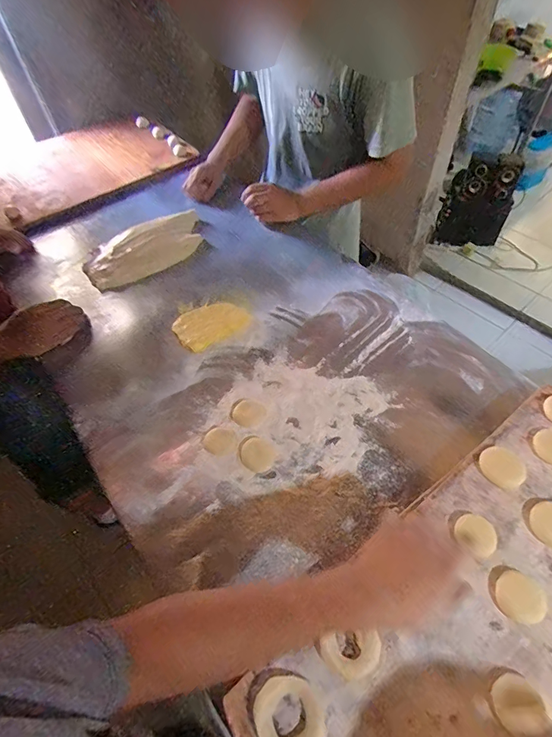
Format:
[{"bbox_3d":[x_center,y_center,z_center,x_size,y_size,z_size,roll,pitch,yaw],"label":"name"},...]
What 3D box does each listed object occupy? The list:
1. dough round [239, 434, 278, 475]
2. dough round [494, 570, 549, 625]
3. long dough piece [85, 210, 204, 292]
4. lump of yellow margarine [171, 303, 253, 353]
[{"bbox_3d":[-0.030,0.130,0.597,0.050,0.004,0.059,-38,62,-22],"label":"dough round"},{"bbox_3d":[0.270,0.252,0.429,0.052,0.004,0.050,-1,55,1],"label":"dough round"},{"bbox_3d":[-0.289,-0.273,0.885,0.288,0.036,0.136,-32,59,-19],"label":"long dough piece"},{"bbox_3d":[-0.123,-0.089,0.754,0.142,0.016,0.096,-29,58,-17],"label":"lump of yellow margarine"}]

